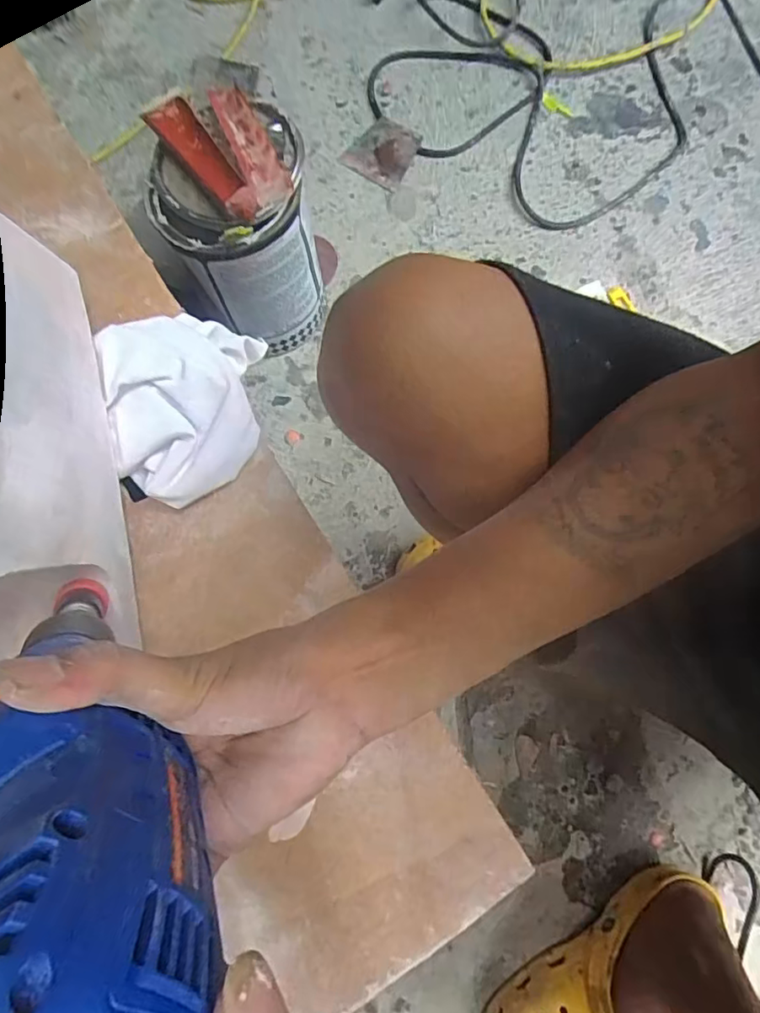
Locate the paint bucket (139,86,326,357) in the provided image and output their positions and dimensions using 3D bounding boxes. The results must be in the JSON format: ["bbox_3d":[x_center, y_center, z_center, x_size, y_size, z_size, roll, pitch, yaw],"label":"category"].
[{"bbox_3d":[-0.156,-0.308,0.639,0.153,0.227,0.168,-5,76,0],"label":"paint bucket"}]

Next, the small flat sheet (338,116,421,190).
[{"bbox_3d":[0.004,-0.517,0.793,0.098,0.015,0.089,34,79,9],"label":"small flat sheet"}]

